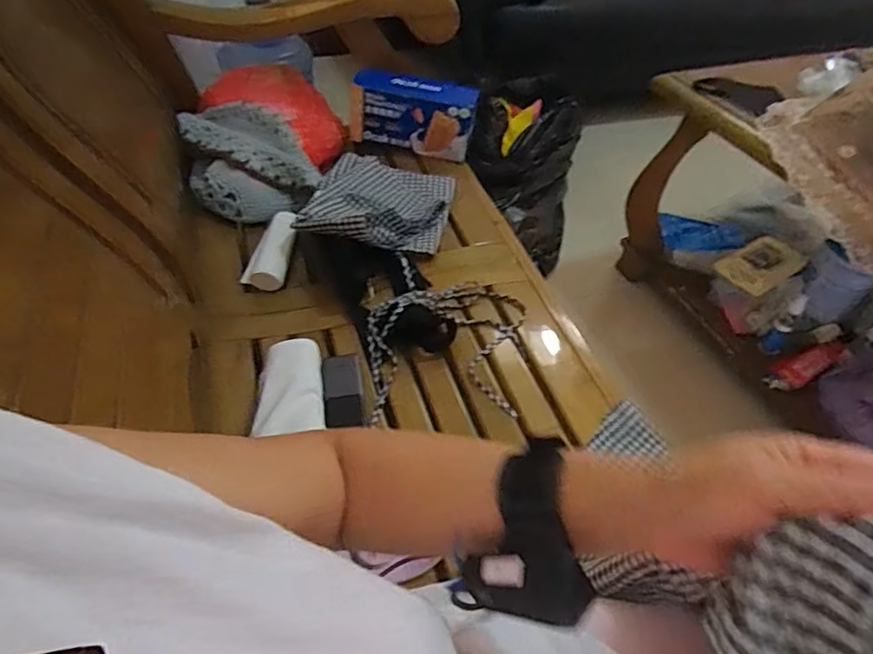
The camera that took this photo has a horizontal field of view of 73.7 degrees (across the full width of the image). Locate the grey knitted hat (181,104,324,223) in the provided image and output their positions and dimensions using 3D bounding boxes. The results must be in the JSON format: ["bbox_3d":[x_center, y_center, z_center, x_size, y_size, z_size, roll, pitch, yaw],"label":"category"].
[{"bbox_3d":[-0.348,-0.308,1.091,0.219,0.118,0.226,-12,46,-16],"label":"grey knitted hat"}]

